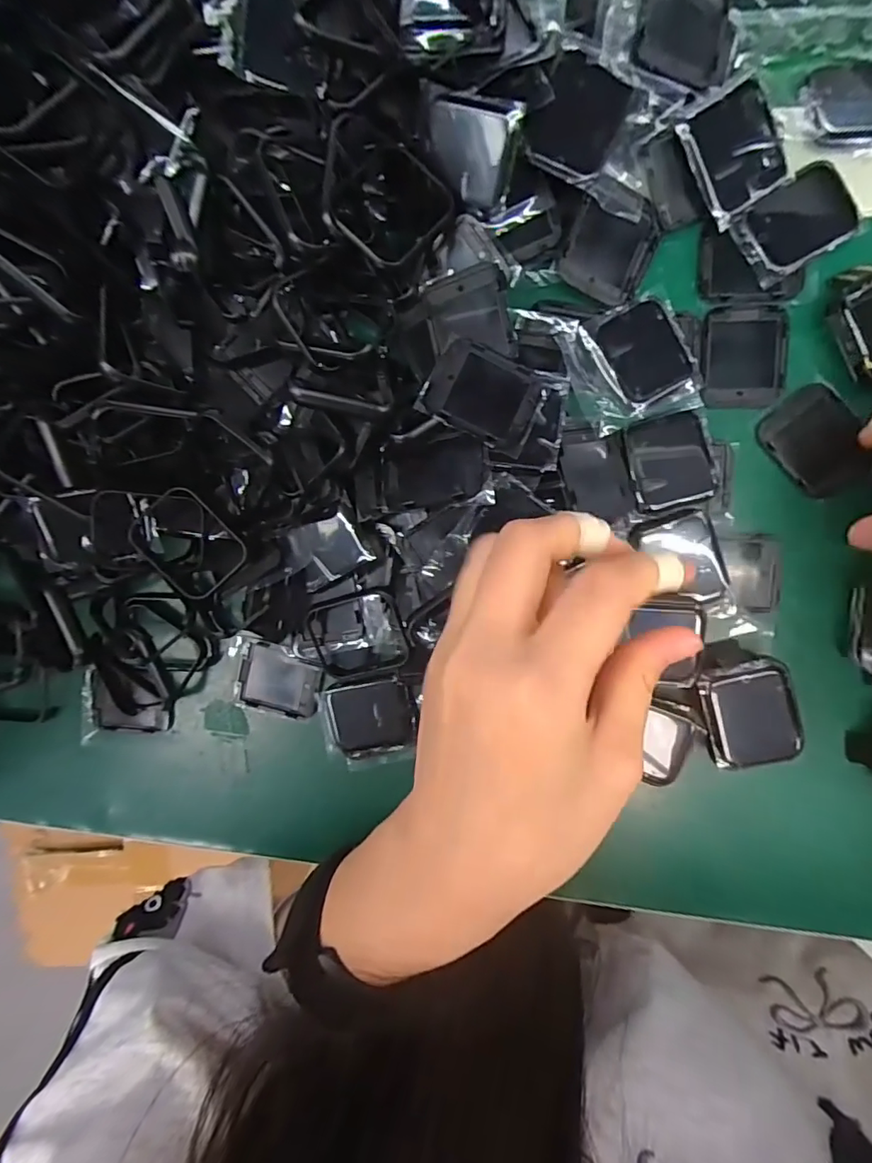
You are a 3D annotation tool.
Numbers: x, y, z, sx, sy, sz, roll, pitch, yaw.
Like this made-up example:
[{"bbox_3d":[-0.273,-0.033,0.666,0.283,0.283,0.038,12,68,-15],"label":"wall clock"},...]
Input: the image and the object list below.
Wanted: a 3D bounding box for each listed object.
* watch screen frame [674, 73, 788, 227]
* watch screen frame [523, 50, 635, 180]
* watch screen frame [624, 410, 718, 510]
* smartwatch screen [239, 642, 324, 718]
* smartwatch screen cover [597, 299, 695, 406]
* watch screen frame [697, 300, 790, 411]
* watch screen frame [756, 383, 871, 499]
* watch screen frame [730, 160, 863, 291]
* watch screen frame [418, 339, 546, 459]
[{"bbox_3d":[0.113,-0.162,0.196,0.032,0.004,0.039,-39,109,8],"label":"watch screen frame"},{"bbox_3d":[0.052,-0.170,0.194,0.032,0.014,0.032,26,97,4],"label":"watch screen frame"},{"bbox_3d":[0.097,-0.049,0.216,0.032,0.007,0.037,-13,93,7],"label":"watch screen frame"},{"bbox_3d":[-0.074,0.047,0.246,0.039,0.005,0.030,16,96,5],"label":"smartwatch screen"},{"bbox_3d":[0.085,-0.093,0.213,0.030,0.005,0.037,-30,91,8],"label":"smartwatch screen cover"},{"bbox_3d":[0.126,-0.092,0.213,0.034,0.004,0.040,0,95,6],"label":"watch screen frame"},{"bbox_3d":[0.155,-0.057,0.211,0.033,0.010,0.043,-40,90,8],"label":"watch screen frame"},{"bbox_3d":[0.142,-0.140,0.204,0.043,0.006,0.031,-30,91,8],"label":"watch screen frame"},{"bbox_3d":[0.019,-0.073,0.204,0.044,0.010,0.033,26,97,4],"label":"watch screen frame"}]

